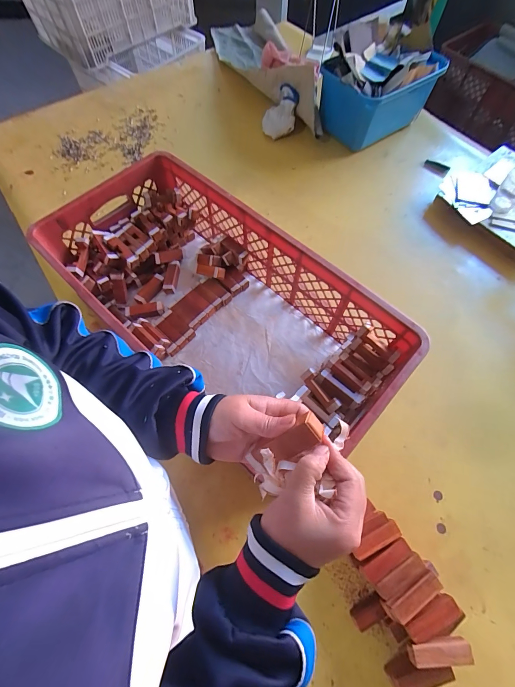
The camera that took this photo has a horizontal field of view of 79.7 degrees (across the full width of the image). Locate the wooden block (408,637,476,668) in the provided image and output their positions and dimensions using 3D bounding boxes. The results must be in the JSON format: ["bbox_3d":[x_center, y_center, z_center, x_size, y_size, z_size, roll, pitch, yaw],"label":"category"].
[{"bbox_3d":[0.242,0.409,0.407,0.078,0.015,0.025,-5,67,-2],"label":"wooden block"}]

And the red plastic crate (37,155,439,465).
[{"bbox_3d":[-0.073,-0.073,0.582,0.639,0.175,0.304,39,72,15],"label":"red plastic crate"}]

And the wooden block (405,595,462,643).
[{"bbox_3d":[0.239,0.376,0.420,0.078,0.014,0.029,-21,68,-9],"label":"wooden block"}]

